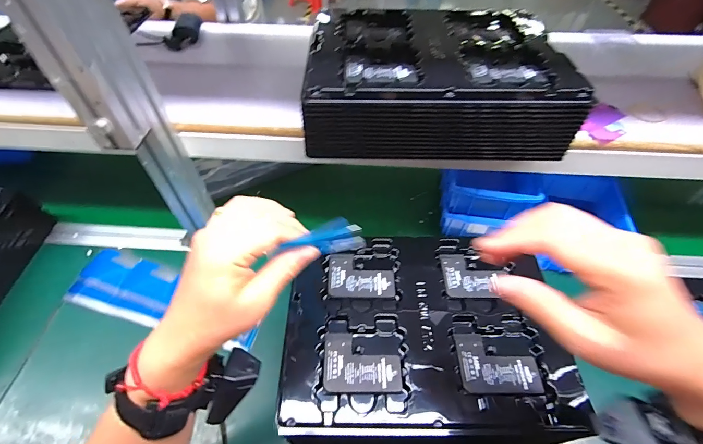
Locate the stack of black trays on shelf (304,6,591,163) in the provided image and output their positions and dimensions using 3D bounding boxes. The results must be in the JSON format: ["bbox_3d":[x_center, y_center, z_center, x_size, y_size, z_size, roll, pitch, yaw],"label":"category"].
[{"bbox_3d":[0.096,-0.171,0.433,0.297,0.099,0.208,1,50,0],"label":"stack of black trays on shelf"}]

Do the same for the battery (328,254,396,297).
[{"bbox_3d":[0.012,0.062,0.410,0.076,0.004,0.058,0,50,-1],"label":"battery"}]

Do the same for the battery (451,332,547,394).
[{"bbox_3d":[0.147,0.141,0.348,0.077,0.005,0.056,1,50,0],"label":"battery"}]

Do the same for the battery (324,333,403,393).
[{"bbox_3d":[0.011,0.140,0.347,0.075,0.004,0.058,0,50,-1],"label":"battery"}]

